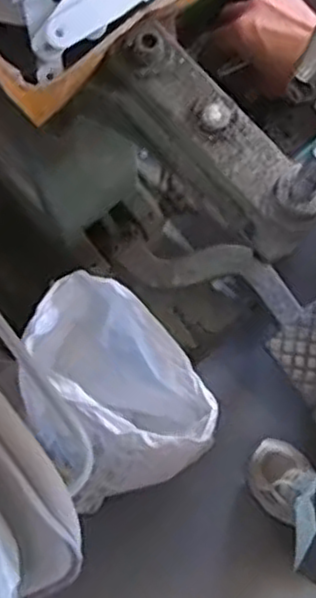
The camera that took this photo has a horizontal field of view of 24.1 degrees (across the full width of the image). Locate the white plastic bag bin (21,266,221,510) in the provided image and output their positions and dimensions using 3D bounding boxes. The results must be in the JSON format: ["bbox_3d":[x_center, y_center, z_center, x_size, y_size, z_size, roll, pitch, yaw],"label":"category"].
[{"bbox_3d":[-0.080,0.141,1.150,0.256,0.221,0.329,-39,82,-7],"label":"white plastic bag bin"}]

